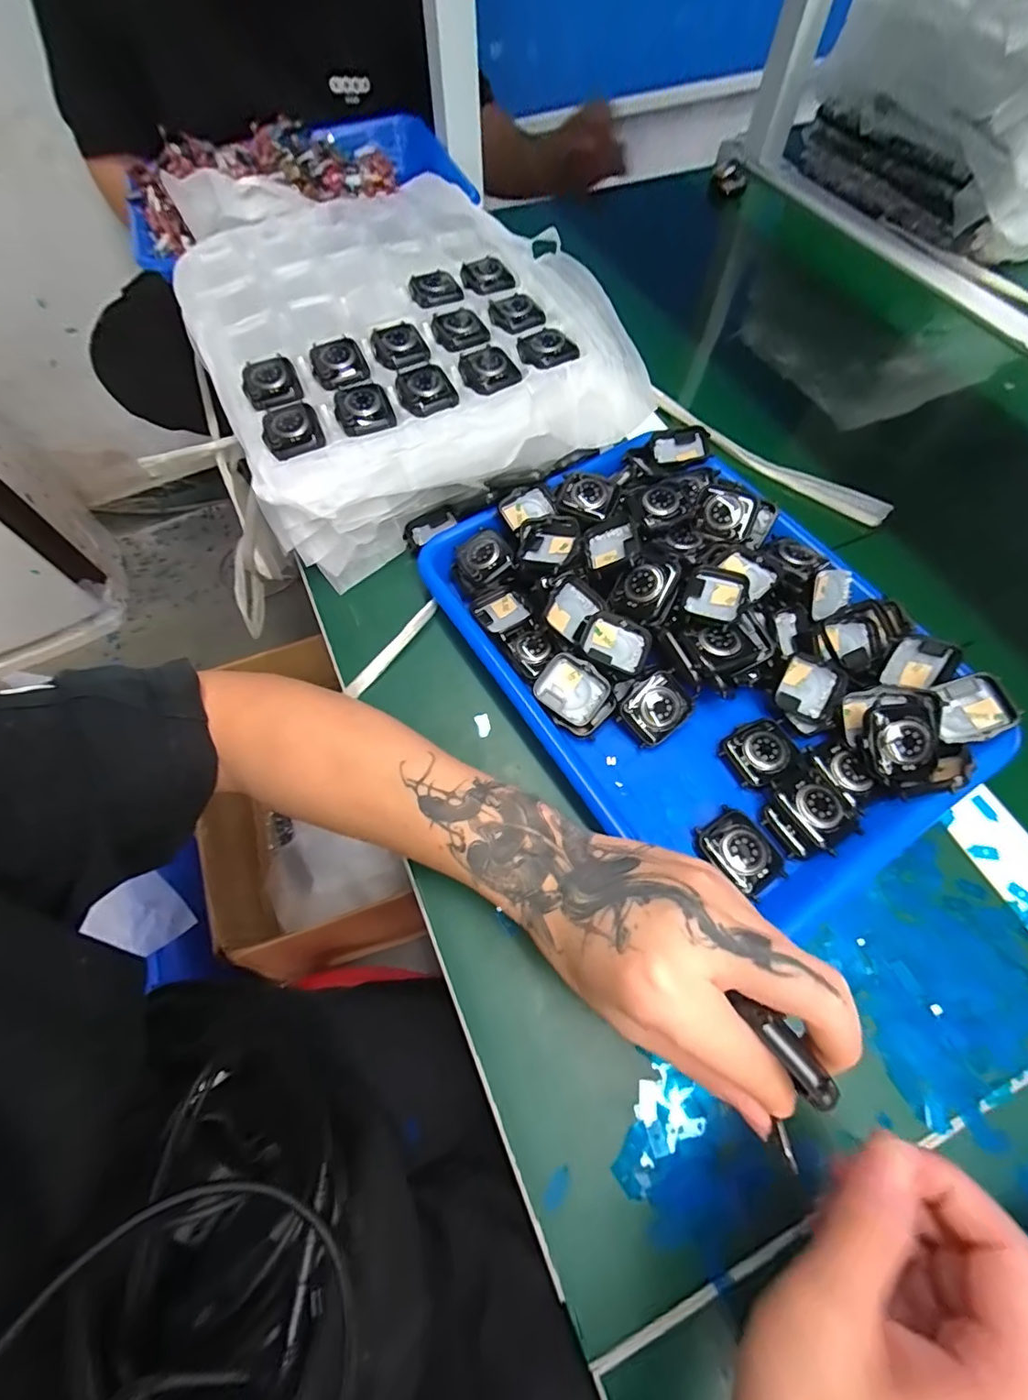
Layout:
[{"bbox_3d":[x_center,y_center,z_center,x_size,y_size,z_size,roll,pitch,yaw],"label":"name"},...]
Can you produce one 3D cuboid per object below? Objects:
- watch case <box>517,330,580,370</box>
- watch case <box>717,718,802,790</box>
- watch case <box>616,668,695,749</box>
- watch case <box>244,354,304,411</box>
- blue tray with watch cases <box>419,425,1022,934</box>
[{"bbox_3d":[0.024,-0.266,0.388,0.040,0.008,0.045,-16,65,-7],"label":"watch case"},{"bbox_3d":[0.153,0.031,0.319,0.043,0.009,0.036,-28,67,-12],"label":"watch case"},{"bbox_3d":[0.091,0.004,0.325,0.036,0.008,0.042,41,89,1],"label":"watch case"},{"bbox_3d":[-0.183,-0.240,0.385,0.038,0.014,0.054,-23,66,-10],"label":"watch case"},{"bbox_3d":[0.113,-0.040,0.343,0.242,0.047,0.330,-30,68,-13],"label":"blue tray with watch cases"}]

